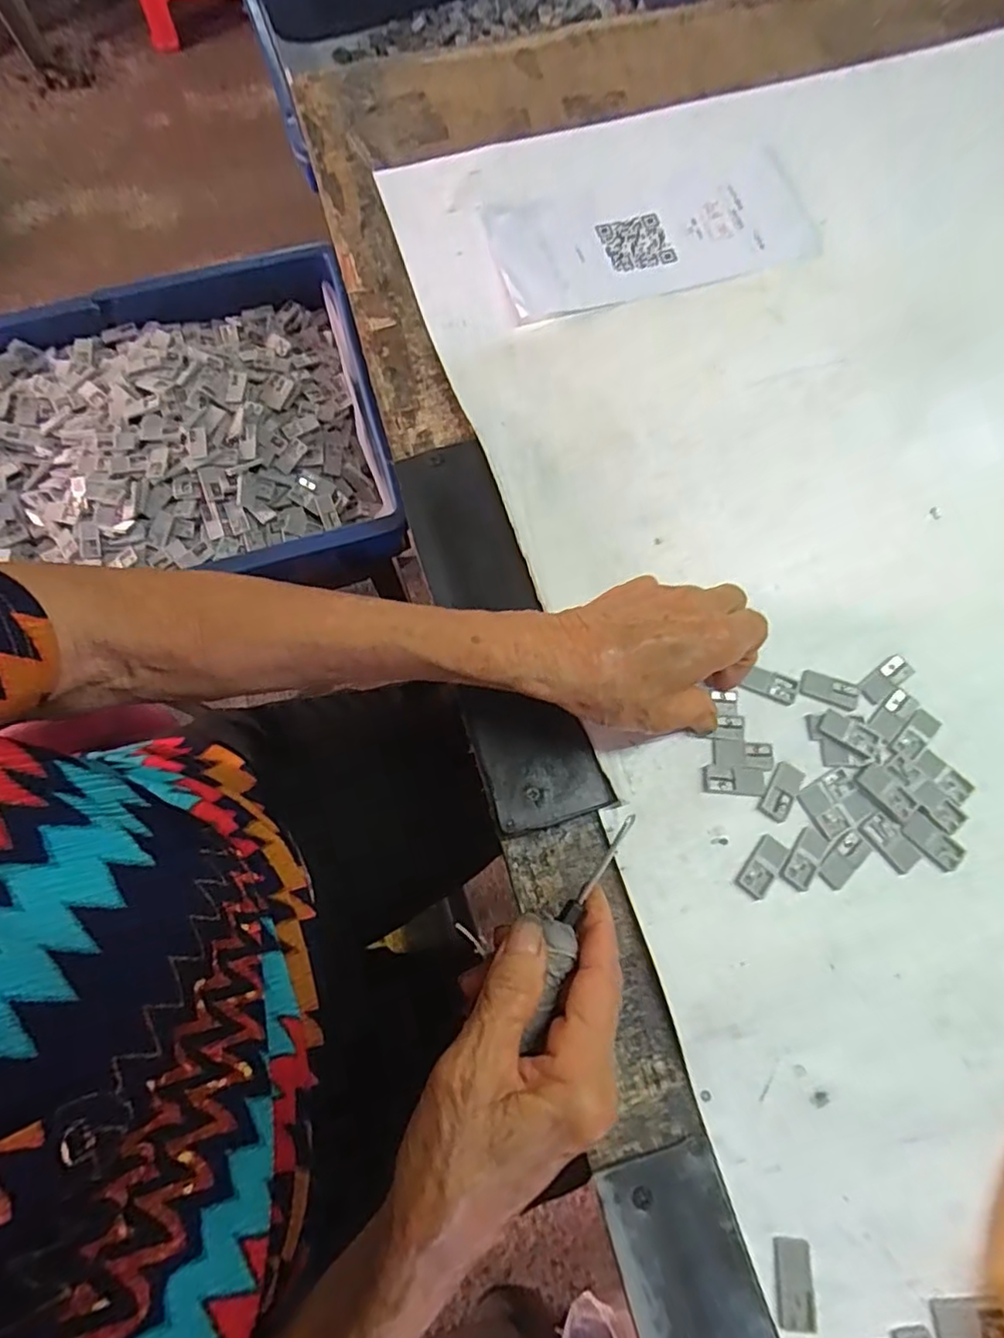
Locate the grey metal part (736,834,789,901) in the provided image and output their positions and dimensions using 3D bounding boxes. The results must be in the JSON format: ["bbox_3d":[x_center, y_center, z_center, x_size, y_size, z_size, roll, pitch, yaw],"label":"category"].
[{"bbox_3d":[0.122,0.092,0.291,0.014,0.004,0.029,33,76,9],"label":"grey metal part"}]

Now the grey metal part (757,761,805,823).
[{"bbox_3d":[0.136,0.060,0.302,0.014,0.004,0.029,32,75,9],"label":"grey metal part"}]

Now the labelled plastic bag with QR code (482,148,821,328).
[{"bbox_3d":[0.096,-0.283,0.403,0.206,0.005,0.096,-15,74,-5],"label":"labelled plastic bag with QR code"}]

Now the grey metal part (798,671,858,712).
[{"bbox_3d":[0.169,0.011,0.321,0.029,0.004,0.015,18,74,5],"label":"grey metal part"}]

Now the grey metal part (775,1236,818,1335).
[{"bbox_3d":[0.118,0.247,0.250,0.015,0.005,0.028,5,73,1],"label":"grey metal part"}]

